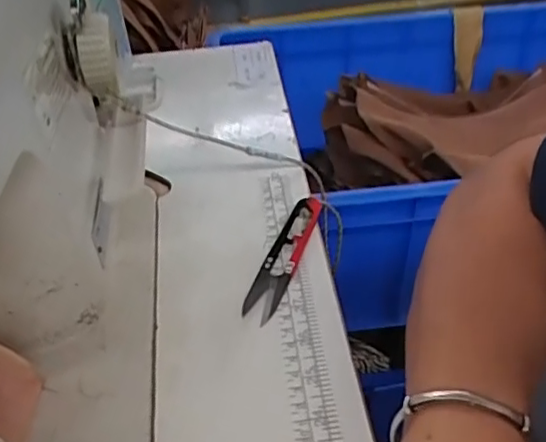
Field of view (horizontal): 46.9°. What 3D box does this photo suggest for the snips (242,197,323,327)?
[{"bbox_3d":[0.006,0.022,0.417,0.023,0.014,0.106,13,44,17],"label":"snips"}]

